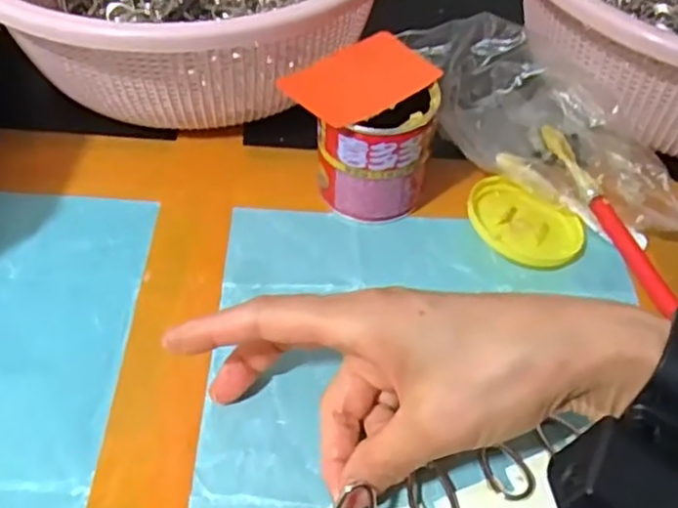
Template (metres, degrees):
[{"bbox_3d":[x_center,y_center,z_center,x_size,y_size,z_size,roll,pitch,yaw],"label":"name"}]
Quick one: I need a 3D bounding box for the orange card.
[{"bbox_3d":[0.014,-0.095,0.361,0.081,0.004,0.049,-35,65,-27],"label":"orange card"}]

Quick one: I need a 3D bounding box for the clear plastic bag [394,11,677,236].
[{"bbox_3d":[0.123,-0.082,0.392,0.177,0.069,0.081,26,57,18],"label":"clear plastic bag"}]

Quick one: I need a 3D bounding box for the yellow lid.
[{"bbox_3d":[0.107,-0.019,0.381,0.066,0.014,0.054,5,50,2],"label":"yellow lid"}]

